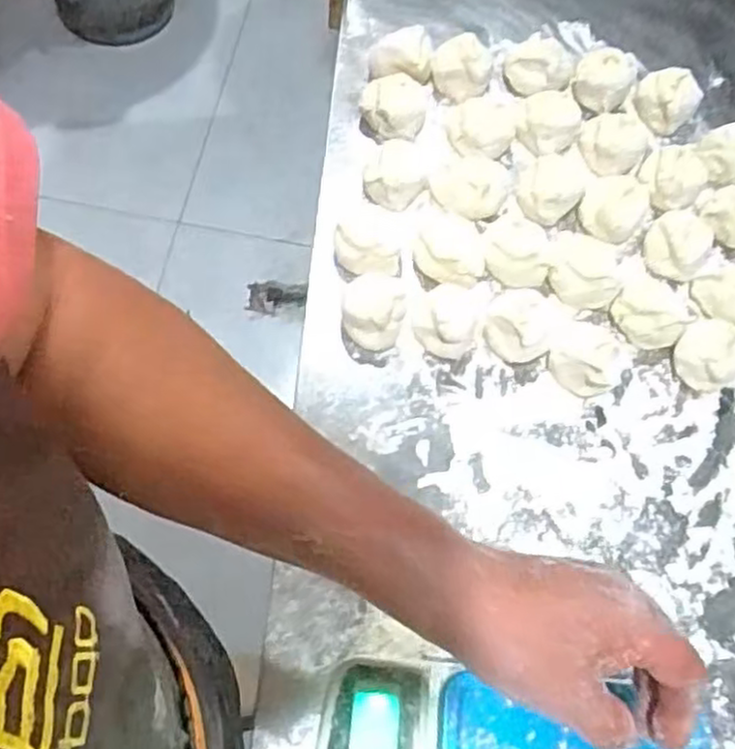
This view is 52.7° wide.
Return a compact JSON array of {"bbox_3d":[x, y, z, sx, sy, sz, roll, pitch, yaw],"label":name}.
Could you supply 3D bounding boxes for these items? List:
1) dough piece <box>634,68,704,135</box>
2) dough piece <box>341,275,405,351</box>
[{"bbox_3d":[0.244,-0.223,0.598,0.041,0.029,0.048,-13,70,-6],"label":"dough piece"},{"bbox_3d":[0.004,-0.043,0.507,0.041,0.034,0.045,3,67,-3],"label":"dough piece"}]

